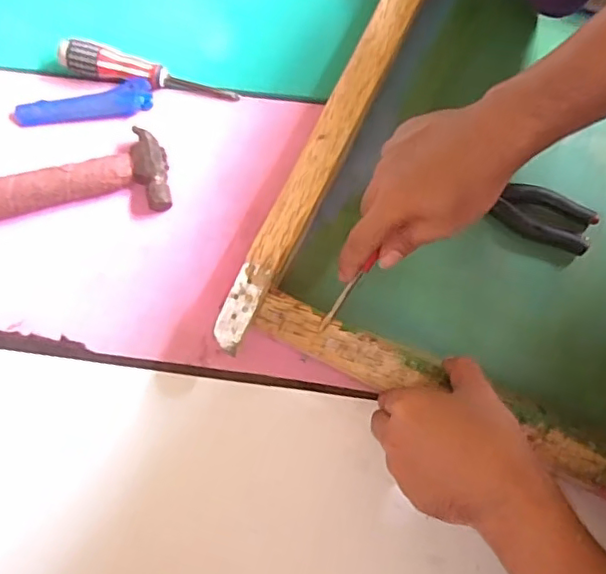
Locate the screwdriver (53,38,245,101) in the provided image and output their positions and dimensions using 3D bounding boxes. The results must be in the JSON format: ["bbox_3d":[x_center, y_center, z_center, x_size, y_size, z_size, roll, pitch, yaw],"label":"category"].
[{"bbox_3d":[-0.152,-0.212,0.570,0.174,0.032,0.025,9,76,4],"label":"screwdriver"}]

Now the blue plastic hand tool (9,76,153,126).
[{"bbox_3d":[-0.217,-0.175,0.570,0.137,0.014,0.033,-13,76,-2],"label":"blue plastic hand tool"}]

